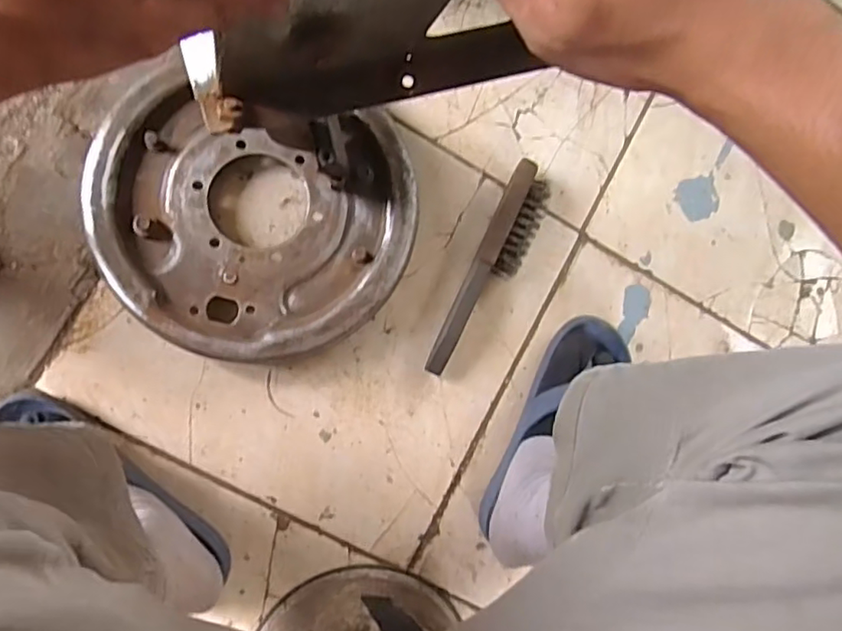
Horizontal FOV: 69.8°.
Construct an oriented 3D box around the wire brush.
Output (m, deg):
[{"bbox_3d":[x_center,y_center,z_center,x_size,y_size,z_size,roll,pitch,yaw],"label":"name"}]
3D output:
[{"bbox_3d":[0.075,-0.047,0.630,0.046,0.032,0.239,26,86,-8],"label":"wire brush"}]

